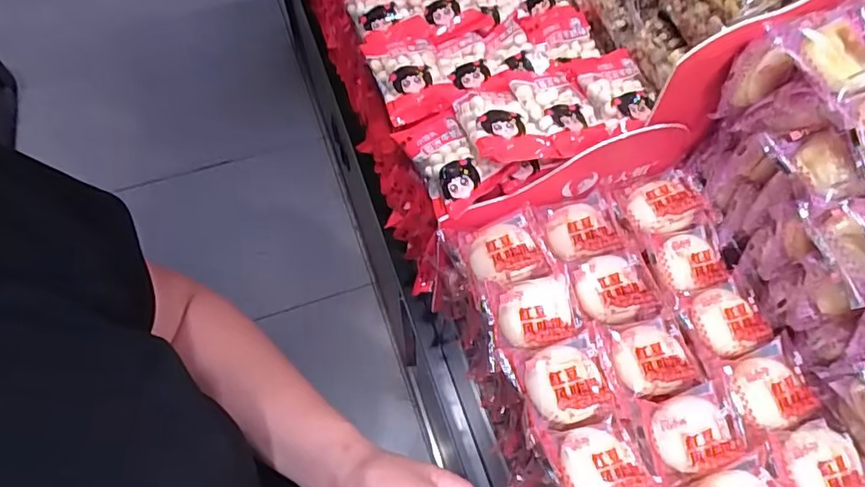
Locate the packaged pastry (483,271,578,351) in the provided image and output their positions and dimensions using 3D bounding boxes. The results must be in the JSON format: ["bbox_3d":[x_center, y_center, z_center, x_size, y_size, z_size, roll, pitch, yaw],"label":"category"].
[{"bbox_3d":[0.084,0.058,0.452,0.068,0.031,0.057,-14,62,-7],"label":"packaged pastry"}]

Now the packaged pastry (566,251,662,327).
[{"bbox_3d":[0.162,0.039,0.483,0.070,0.029,0.062,-9,62,-5],"label":"packaged pastry"}]

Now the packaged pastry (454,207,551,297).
[{"bbox_3d":[0.066,0.008,0.483,0.074,0.037,0.064,-19,63,-10],"label":"packaged pastry"}]

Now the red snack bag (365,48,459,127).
[{"bbox_3d":[-0.020,-0.160,0.541,0.065,0.026,0.088,-17,63,-9],"label":"red snack bag"}]

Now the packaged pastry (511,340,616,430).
[{"bbox_3d":[0.103,0.105,0.416,0.067,0.019,0.063,-9,62,-5],"label":"packaged pastry"}]

